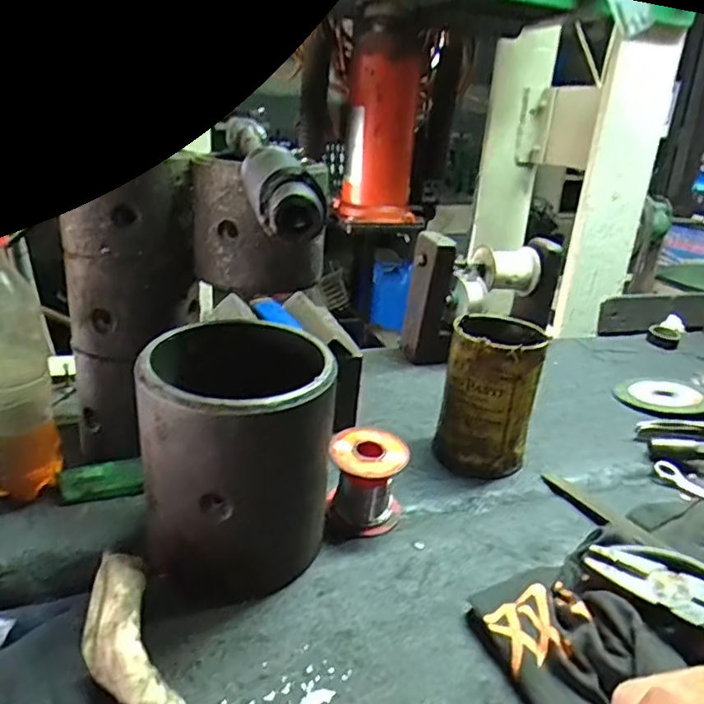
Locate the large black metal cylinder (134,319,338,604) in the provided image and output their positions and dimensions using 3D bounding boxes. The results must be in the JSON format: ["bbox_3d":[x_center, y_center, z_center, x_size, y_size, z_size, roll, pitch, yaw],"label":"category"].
[{"bbox_3d":[-0.068,0.064,0.363,0.107,0.143,0.105,6,24,1],"label":"large black metal cylinder"}]

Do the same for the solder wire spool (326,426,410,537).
[{"bbox_3d":[0.010,0.090,0.416,0.051,0.058,0.051,4,24,-2],"label":"solder wire spool"}]

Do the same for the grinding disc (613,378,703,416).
[{"bbox_3d":[0.334,0.046,0.633,0.093,0.017,0.083,-2,25,-16],"label":"grinding disc"}]

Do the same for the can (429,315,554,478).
[{"bbox_3d":[0.112,0.034,0.488,0.073,0.116,0.077,11,25,12],"label":"can"}]

